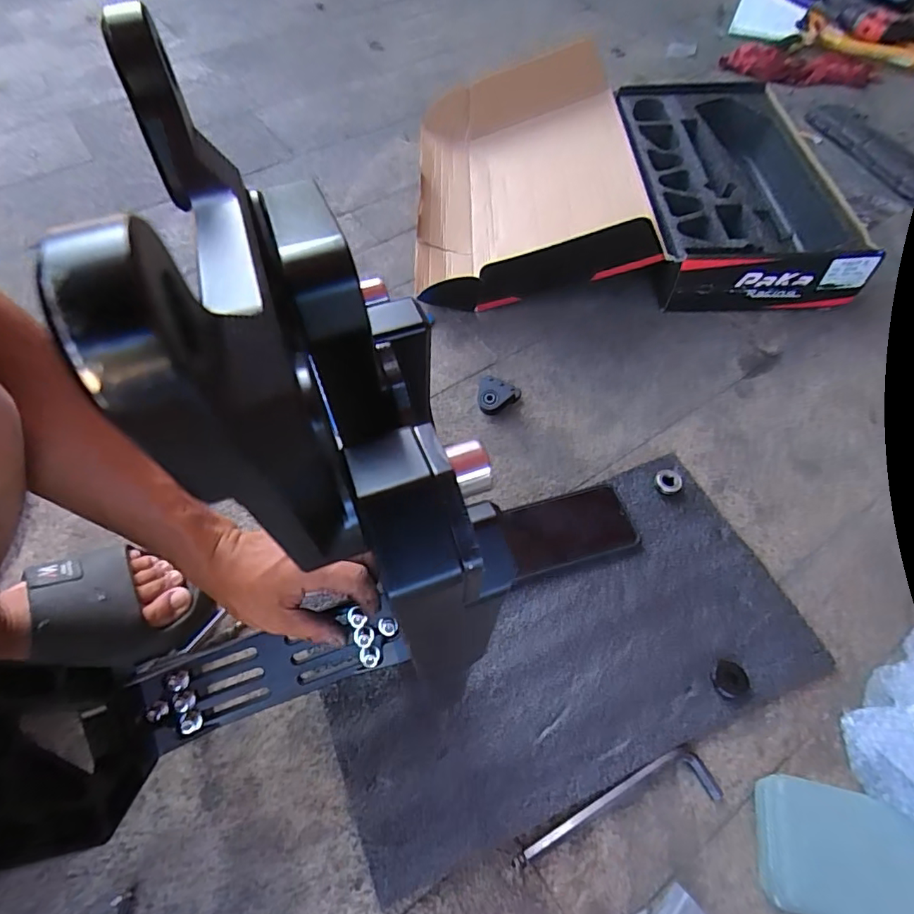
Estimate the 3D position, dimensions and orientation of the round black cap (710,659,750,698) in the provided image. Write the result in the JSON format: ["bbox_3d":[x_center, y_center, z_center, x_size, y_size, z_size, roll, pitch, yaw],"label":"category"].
[{"bbox_3d":[0.244,0.198,0.478,0.029,0.009,0.031,0,58,0],"label":"round black cap"}]

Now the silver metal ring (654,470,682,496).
[{"bbox_3d":[0.230,0.028,0.584,0.028,0.010,0.030,0,58,0],"label":"silver metal ring"}]

